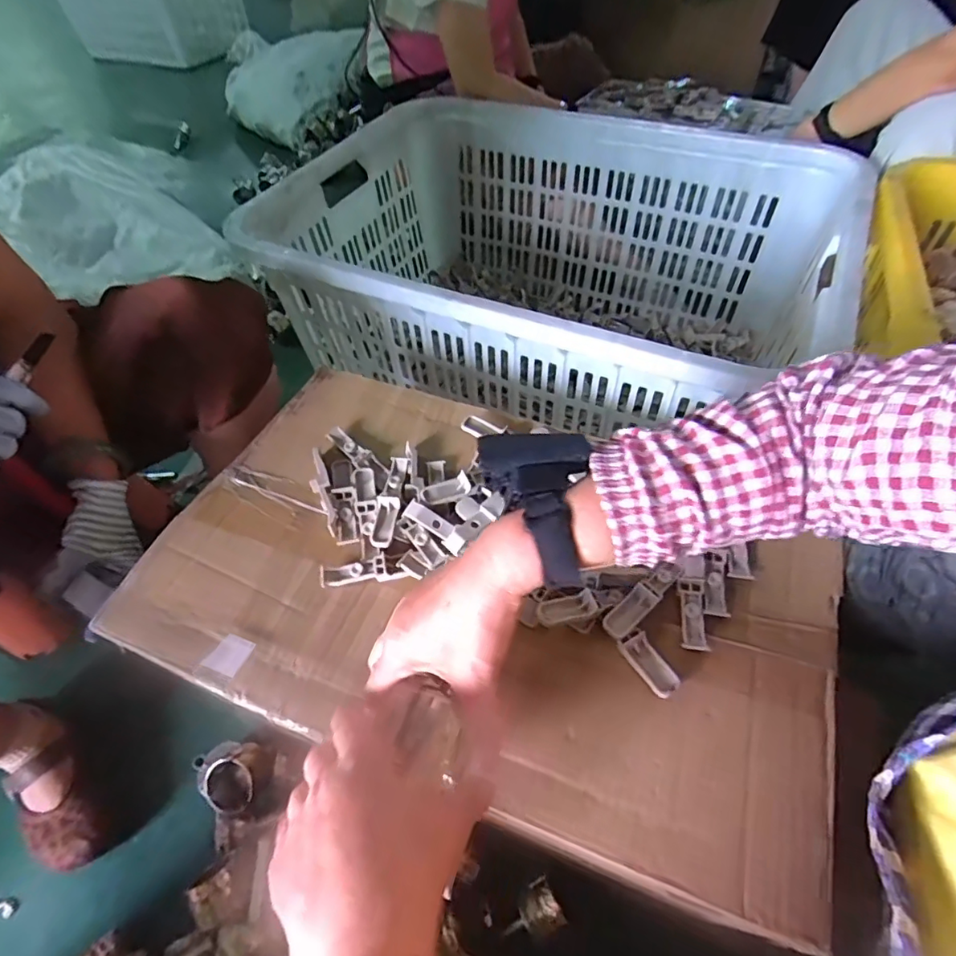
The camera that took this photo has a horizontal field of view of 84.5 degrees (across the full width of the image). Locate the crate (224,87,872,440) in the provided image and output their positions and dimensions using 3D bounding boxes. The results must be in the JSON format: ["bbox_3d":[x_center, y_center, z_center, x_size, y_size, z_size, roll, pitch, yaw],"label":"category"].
[{"bbox_3d":[0.107,-0.313,0.885,0.810,0.351,0.604,23,58,19],"label":"crate"}]

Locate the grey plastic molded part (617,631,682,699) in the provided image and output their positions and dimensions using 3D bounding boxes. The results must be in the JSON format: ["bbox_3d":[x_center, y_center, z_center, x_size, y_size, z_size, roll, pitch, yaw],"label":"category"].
[{"bbox_3d":[0.135,0.145,0.412,0.023,0.006,0.051,-26,56,-16],"label":"grey plastic molded part"}]

